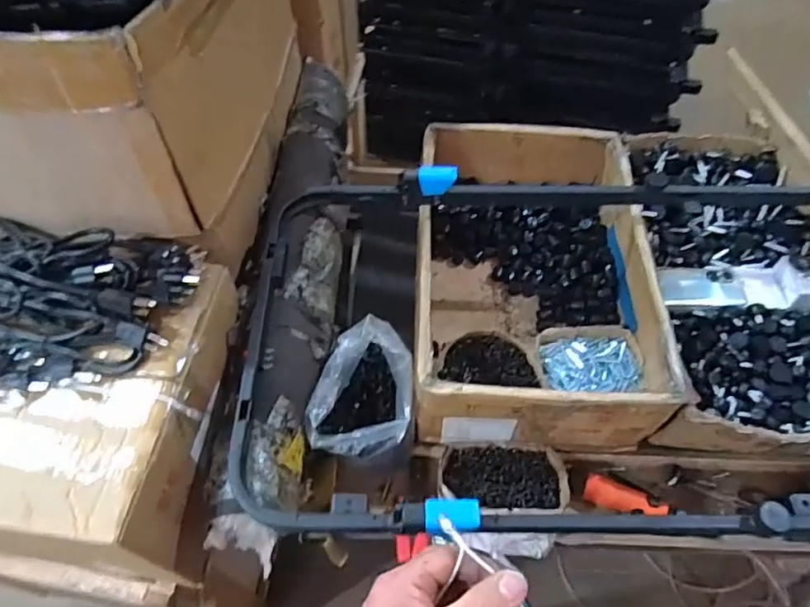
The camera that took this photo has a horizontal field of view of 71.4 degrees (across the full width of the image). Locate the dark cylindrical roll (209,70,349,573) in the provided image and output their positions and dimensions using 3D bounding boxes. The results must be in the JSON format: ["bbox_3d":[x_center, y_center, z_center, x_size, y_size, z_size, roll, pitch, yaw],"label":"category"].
[{"bbox_3d":[-0.158,-0.091,0.860,0.134,0.097,0.864,1,56,1],"label":"dark cylindrical roll"}]

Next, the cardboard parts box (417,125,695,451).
[{"bbox_3d":[0.198,-0.047,0.922,0.349,0.179,0.532,0,56,0],"label":"cardboard parts box"}]

